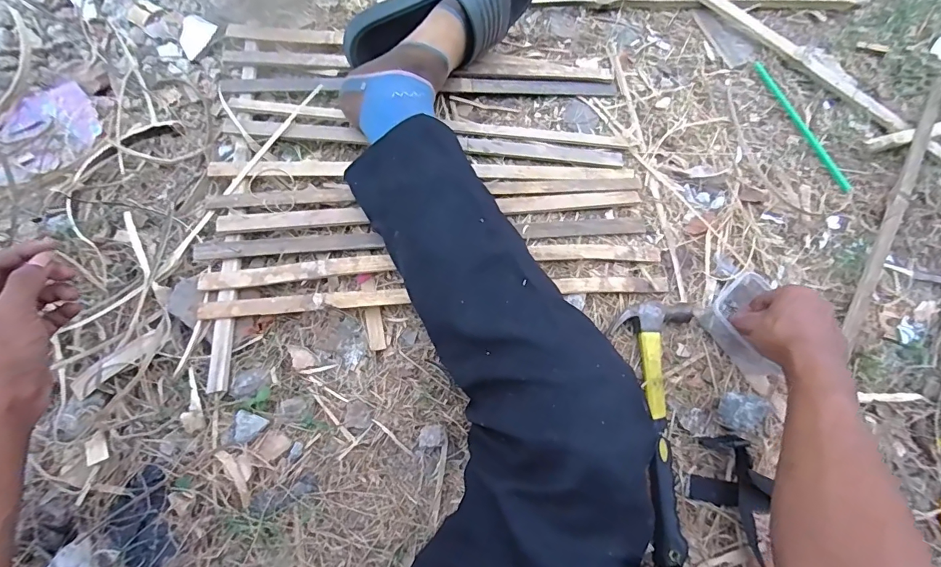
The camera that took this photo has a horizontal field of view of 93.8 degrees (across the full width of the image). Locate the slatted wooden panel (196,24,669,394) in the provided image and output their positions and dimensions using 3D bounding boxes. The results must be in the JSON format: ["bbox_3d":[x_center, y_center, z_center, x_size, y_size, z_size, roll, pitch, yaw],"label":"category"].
[{"bbox_3d":[-0.057,-0.154,0.541,0.531,0.040,0.480,-8,75,-4],"label":"slatted wooden panel"}]

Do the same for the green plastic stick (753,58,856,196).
[{"bbox_3d":[0.448,-0.216,0.598,0.013,0.008,0.215,-22,76,-7],"label":"green plastic stick"}]

